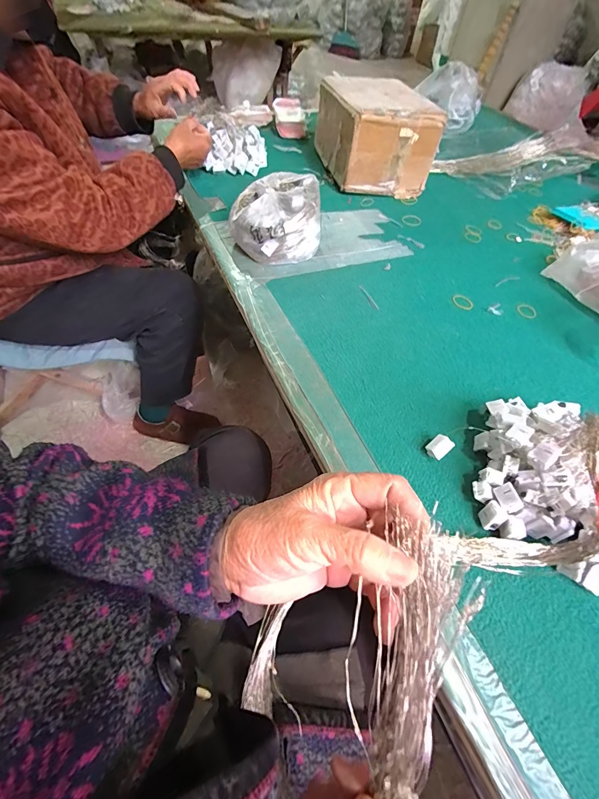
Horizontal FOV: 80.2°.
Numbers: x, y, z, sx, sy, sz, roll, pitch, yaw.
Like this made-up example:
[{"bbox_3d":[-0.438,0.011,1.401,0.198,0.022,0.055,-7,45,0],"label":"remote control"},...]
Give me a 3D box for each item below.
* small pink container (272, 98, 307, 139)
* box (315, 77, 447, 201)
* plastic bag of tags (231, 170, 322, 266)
[{"bbox_3d":[-0.028,-0.759,0.961,0.087,0.056,0.137,-4,55,-8],"label":"small pink container"},{"bbox_3d":[0.166,-0.594,0.806,0.196,0.161,0.242,-11,56,-13],"label":"box"},{"bbox_3d":[-0.040,-0.315,0.622,0.158,0.100,0.127,-6,55,-10],"label":"plastic bag of tags"}]

